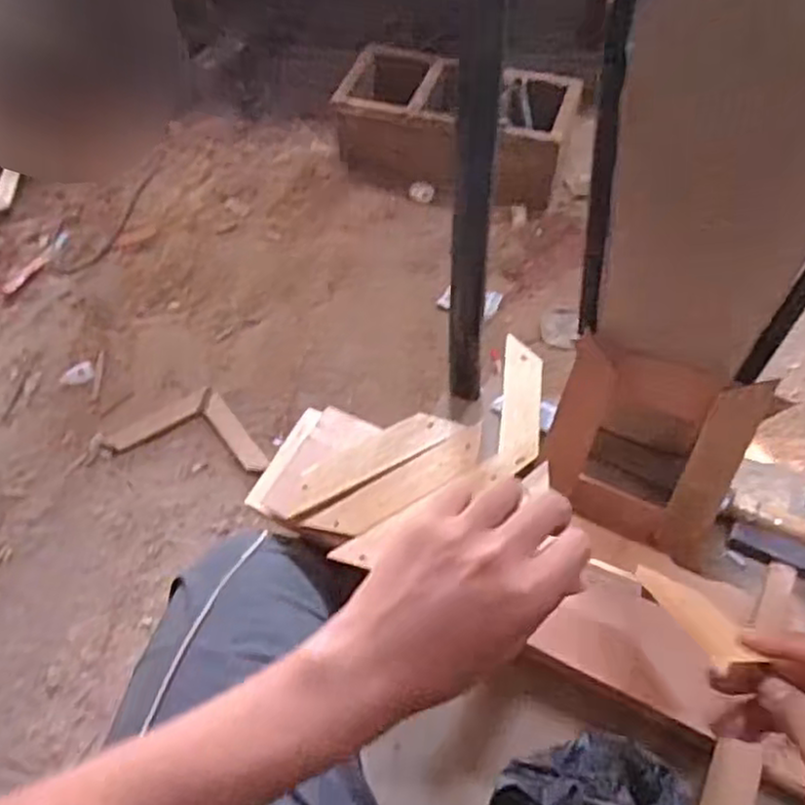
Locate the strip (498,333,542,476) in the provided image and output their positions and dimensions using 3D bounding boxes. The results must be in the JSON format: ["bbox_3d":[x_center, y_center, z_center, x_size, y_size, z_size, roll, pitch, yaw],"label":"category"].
[{"bbox_3d":[0.116,-0.001,0.711,0.036,0.009,0.152,5,58,7],"label":"strip"}]

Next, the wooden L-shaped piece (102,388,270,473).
[{"bbox_3d":[-0.351,0.039,1.222,0.274,0.021,0.129,11,59,10],"label":"wooden L-shaped piece"}]

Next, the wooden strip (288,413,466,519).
[{"bbox_3d":[-0.027,0.048,0.631,0.157,0.009,0.035,-26,60,-13],"label":"wooden strip"}]

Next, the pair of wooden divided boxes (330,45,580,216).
[{"bbox_3d":[0.102,-0.546,1.428,0.431,0.165,0.218,13,59,12],"label":"pair of wooden divided boxes"}]

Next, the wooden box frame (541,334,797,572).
[{"bbox_3d":[0.203,0.044,0.616,0.159,0.176,0.060,22,17,22],"label":"wooden box frame"}]

